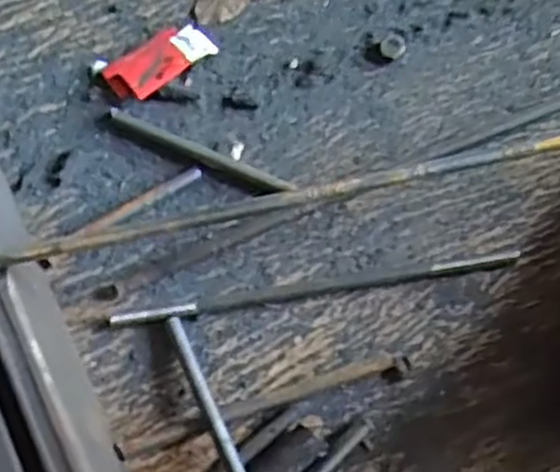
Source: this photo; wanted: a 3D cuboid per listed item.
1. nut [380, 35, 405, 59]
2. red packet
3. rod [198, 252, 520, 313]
[{"bbox_3d":[0.091,-0.152,0.625,0.020,0.006,0.021,8,75,2],"label":"nut"},{"bbox_3d":[-0.096,-0.139,0.617,0.083,0.015,0.043,-40,77,-8],"label":"red packet"},{"bbox_3d":[0.058,0.033,0.572,0.233,0.007,0.011,-10,75,0],"label":"rod"}]

